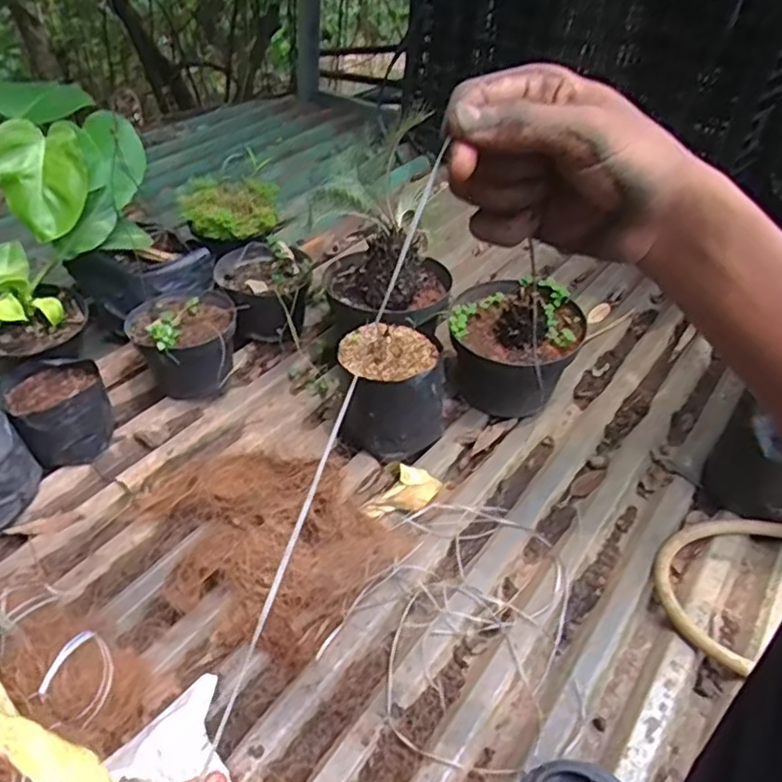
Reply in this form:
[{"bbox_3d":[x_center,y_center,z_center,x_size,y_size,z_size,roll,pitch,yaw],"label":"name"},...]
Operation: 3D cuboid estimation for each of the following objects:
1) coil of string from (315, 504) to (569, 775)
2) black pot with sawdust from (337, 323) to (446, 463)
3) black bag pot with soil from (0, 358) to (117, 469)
[{"bbox_3d":[0.083,0.278,0.821,0.254,0.020,0.336,18,44,14],"label":"coil of string"},{"bbox_3d":[0.001,0.006,1.009,0.153,0.164,0.147,5,42,-4],"label":"black pot with sawdust"},{"bbox_3d":[-0.488,0.035,0.971,0.133,0.106,0.116,-18,48,-27],"label":"black bag pot with soil"}]

